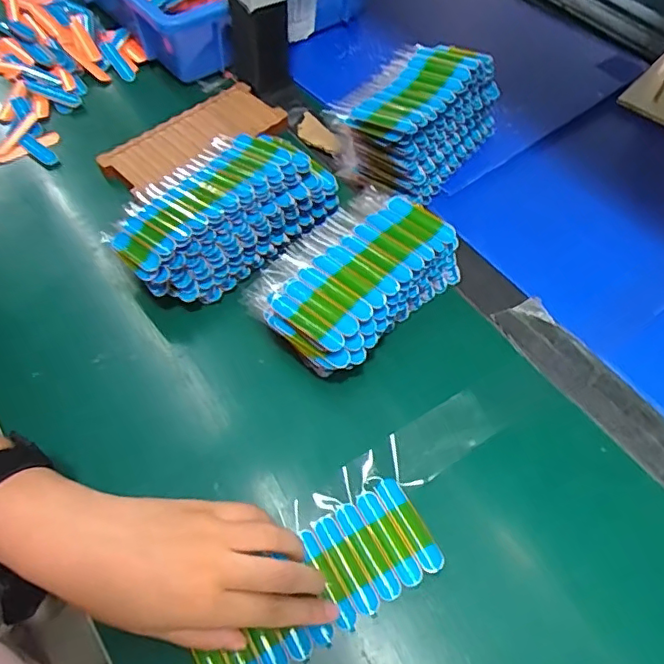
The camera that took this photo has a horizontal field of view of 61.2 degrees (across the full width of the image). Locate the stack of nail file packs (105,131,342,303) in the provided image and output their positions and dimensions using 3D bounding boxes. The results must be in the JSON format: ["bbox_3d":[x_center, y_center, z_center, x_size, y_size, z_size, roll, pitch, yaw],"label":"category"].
[{"bbox_3d":[-0.089,-0.099,0.460,0.183,0.060,0.102,-37,65,-23],"label":"stack of nail file packs"}]

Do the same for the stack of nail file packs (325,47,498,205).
[{"bbox_3d":[0.077,-0.199,0.519,0.110,0.073,0.158,33,61,18],"label":"stack of nail file packs"}]

